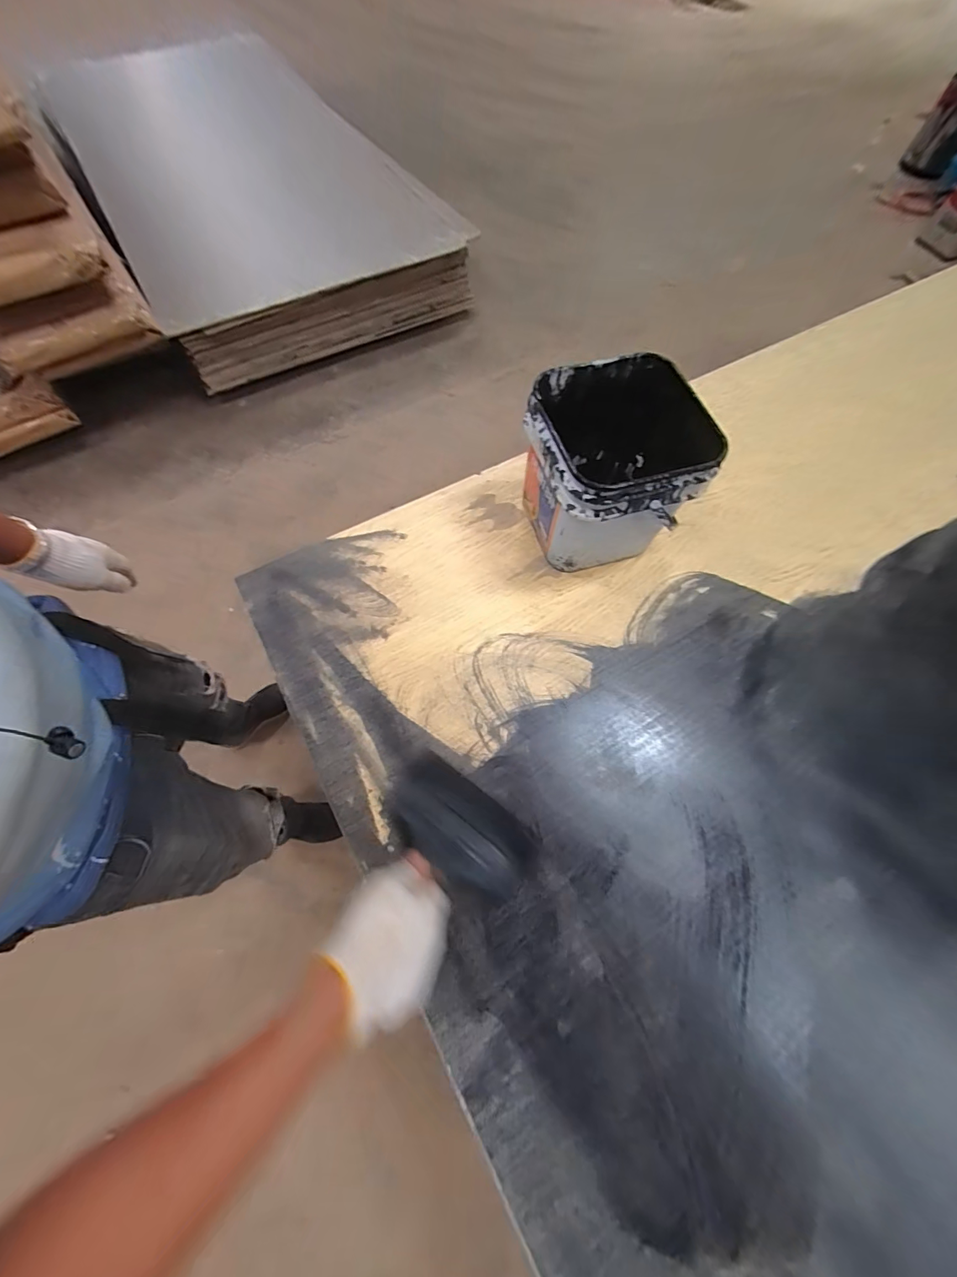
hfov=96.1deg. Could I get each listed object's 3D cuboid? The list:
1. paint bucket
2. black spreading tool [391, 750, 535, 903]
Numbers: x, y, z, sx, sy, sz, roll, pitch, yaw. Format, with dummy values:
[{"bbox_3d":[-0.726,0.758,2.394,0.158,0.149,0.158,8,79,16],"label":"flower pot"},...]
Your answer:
[{"bbox_3d":[0.195,-0.241,0.633,0.236,0.209,0.222,-12,68,-6],"label":"paint bucket"},{"bbox_3d":[-0.018,0.225,0.511,0.180,0.030,0.095,33,70,12],"label":"black spreading tool"}]

